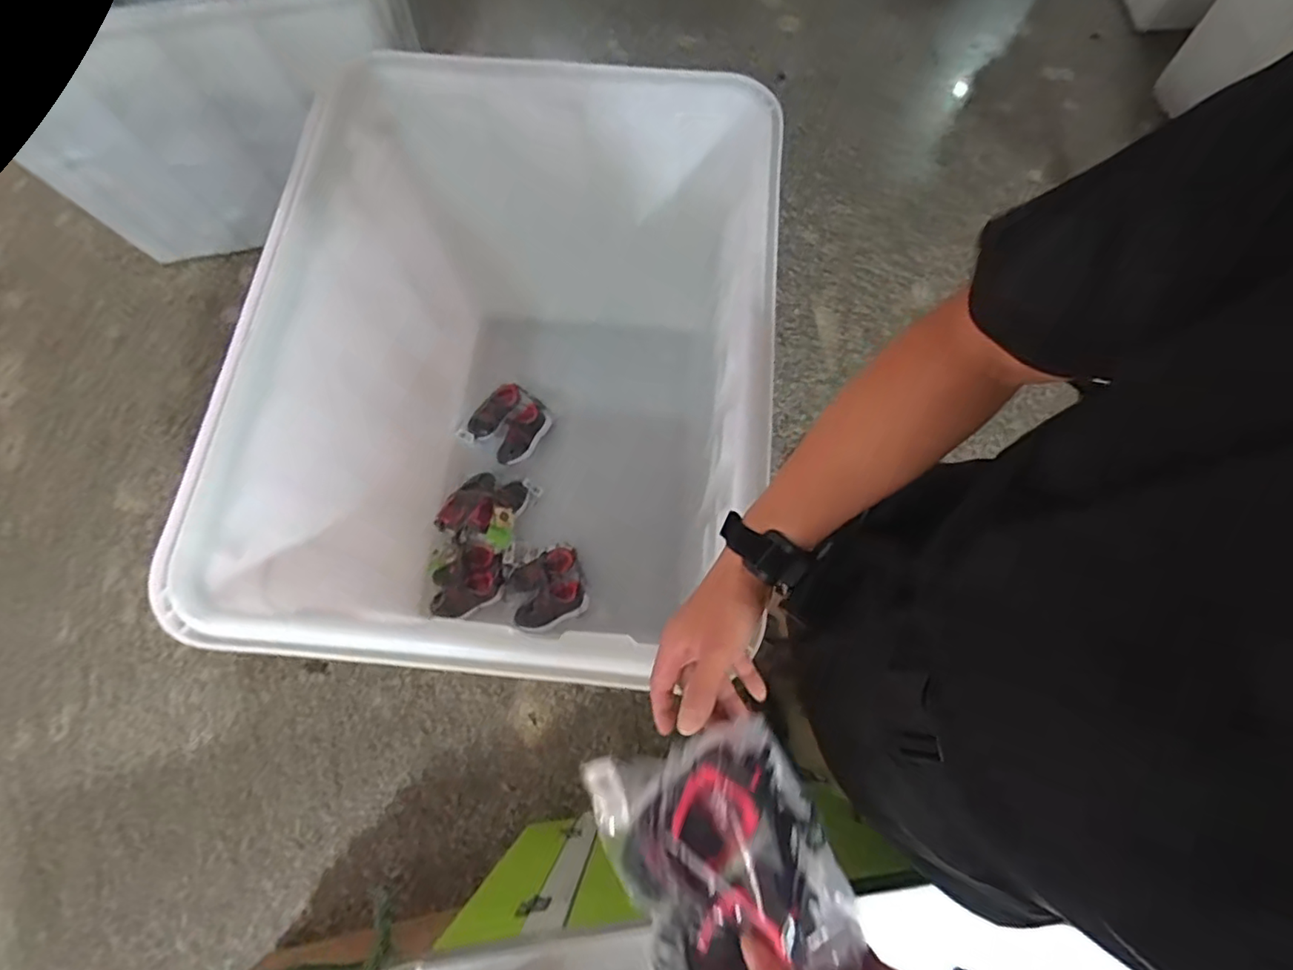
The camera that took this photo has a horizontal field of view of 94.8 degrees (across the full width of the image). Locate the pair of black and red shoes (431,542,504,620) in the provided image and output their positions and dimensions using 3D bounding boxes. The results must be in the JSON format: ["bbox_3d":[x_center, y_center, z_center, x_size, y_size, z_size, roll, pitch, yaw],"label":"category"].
[{"bbox_3d":[-0.407,0.218,1.336,0.180,0.062,0.126,-35,76,-11],"label":"pair of black and red shoes"}]

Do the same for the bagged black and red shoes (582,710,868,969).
[{"bbox_3d":[0.056,0.277,0.433,0.151,0.103,0.179,-25,73,-8],"label":"bagged black and red shoes"}]

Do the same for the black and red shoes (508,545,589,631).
[{"bbox_3d":[-0.224,0.229,1.332,0.166,0.065,0.173,-16,73,-6],"label":"black and red shoes"}]

